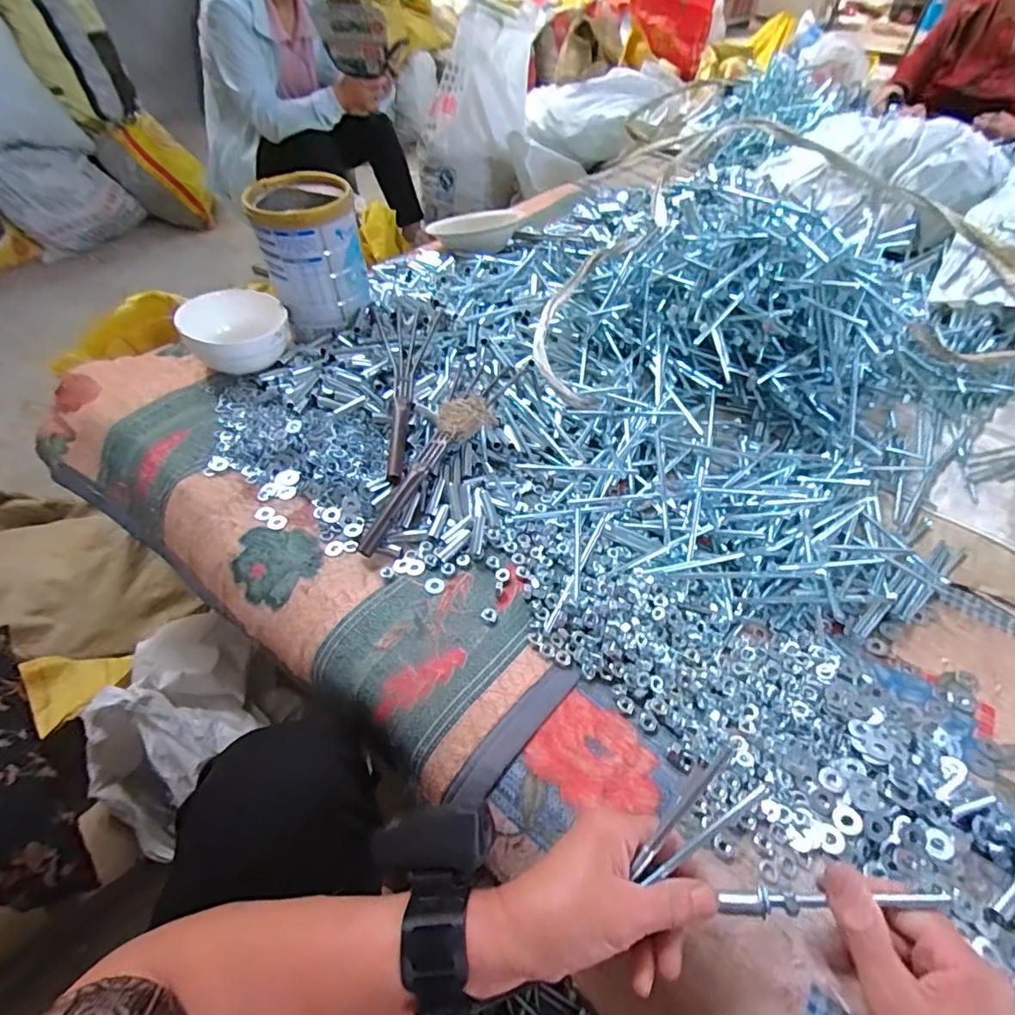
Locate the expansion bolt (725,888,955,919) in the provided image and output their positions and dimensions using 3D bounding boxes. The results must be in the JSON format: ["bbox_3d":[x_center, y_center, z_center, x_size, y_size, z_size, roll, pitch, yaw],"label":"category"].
[{"bbox_3d":[0.181,0.221,0.295,0.117,0.011,0.012,-8,50,9],"label":"expansion bolt"}]

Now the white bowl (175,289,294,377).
[{"bbox_3d":[-0.356,-0.233,0.700,0.123,0.068,0.122,1,50,-1],"label":"white bowl"}]

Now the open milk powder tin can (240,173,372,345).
[{"bbox_3d":[-0.261,-0.340,0.705,0.117,0.155,0.132,-20,54,-18],"label":"open milk powder tin can"}]

